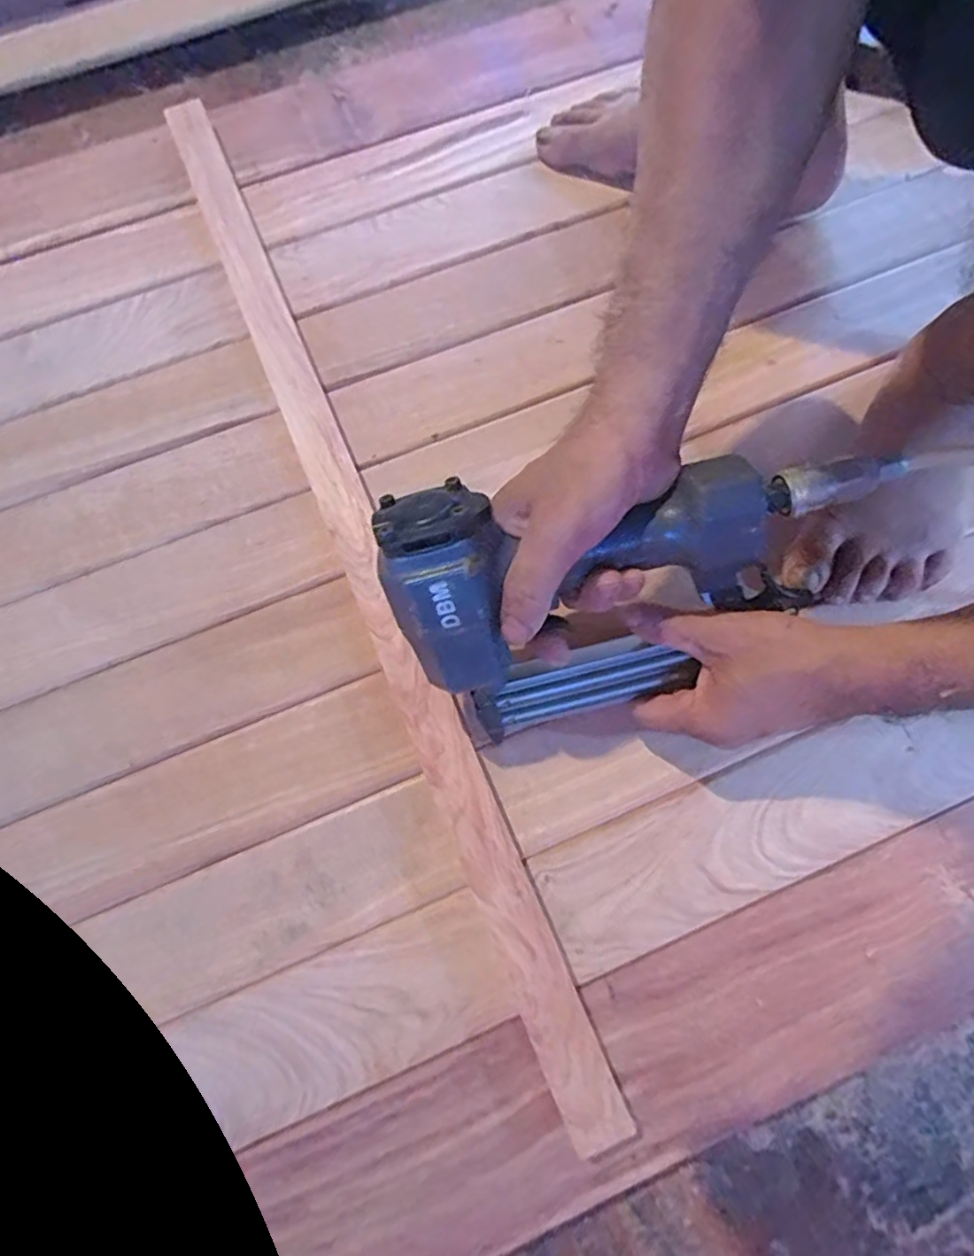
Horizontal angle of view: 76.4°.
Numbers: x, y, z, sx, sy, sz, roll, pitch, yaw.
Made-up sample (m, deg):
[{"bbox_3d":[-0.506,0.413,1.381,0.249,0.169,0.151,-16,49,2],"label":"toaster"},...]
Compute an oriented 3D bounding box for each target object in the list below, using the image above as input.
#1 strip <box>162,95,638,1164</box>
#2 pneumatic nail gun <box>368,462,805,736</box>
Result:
[{"bbox_3d":[-0.101,-0.086,0.448,0.033,0.028,0.832,-23,76,-7],"label":"strip"},{"bbox_3d":[0.061,-0.015,0.361,0.221,0.168,0.061,-14,44,-5],"label":"pneumatic nail gun"}]

